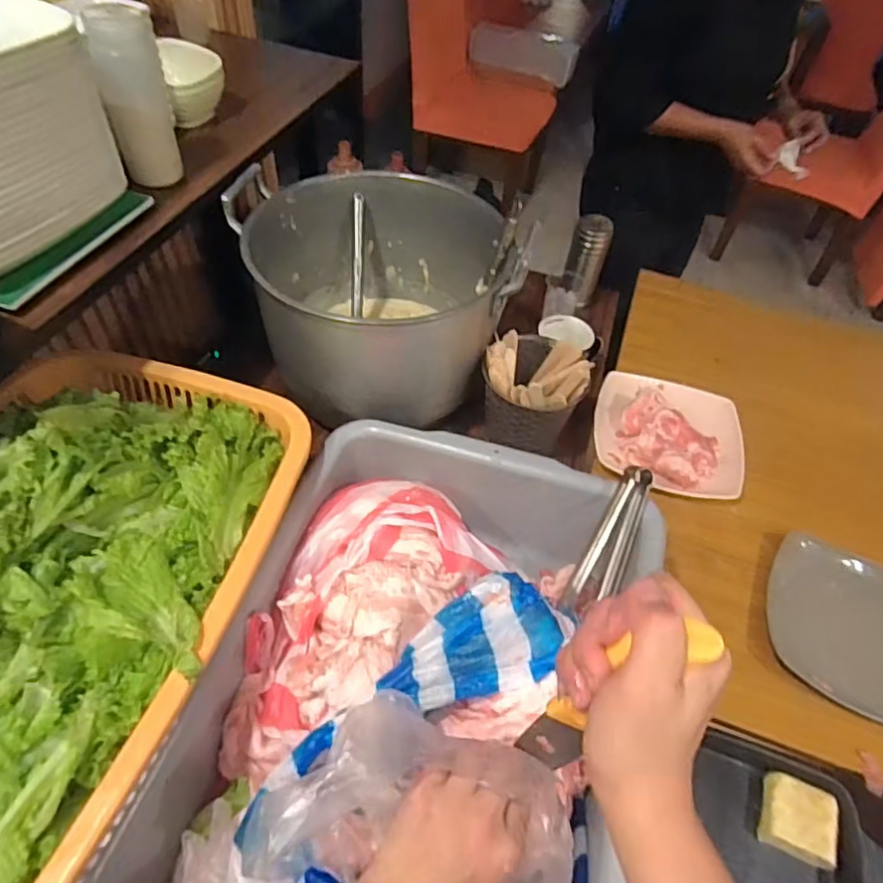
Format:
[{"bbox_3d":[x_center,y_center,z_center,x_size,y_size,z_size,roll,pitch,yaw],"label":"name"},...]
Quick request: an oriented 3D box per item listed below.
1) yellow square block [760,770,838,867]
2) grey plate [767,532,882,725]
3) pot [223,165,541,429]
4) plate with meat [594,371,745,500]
[{"bbox_3d":[0.341,0.359,0.563,0.059,0.030,0.064,20,52,10],"label":"yellow square block"},{"bbox_3d":[0.485,0.220,0.682,0.190,0.030,0.190,-3,59,4],"label":"grey plate"},{"bbox_3d":[-0.088,-0.190,0.812,0.331,0.208,0.312,3,51,-3],"label":"pot"},{"bbox_3d":[0.329,-0.020,0.854,0.211,0.042,0.199,19,52,10],"label":"plate with meat"}]

